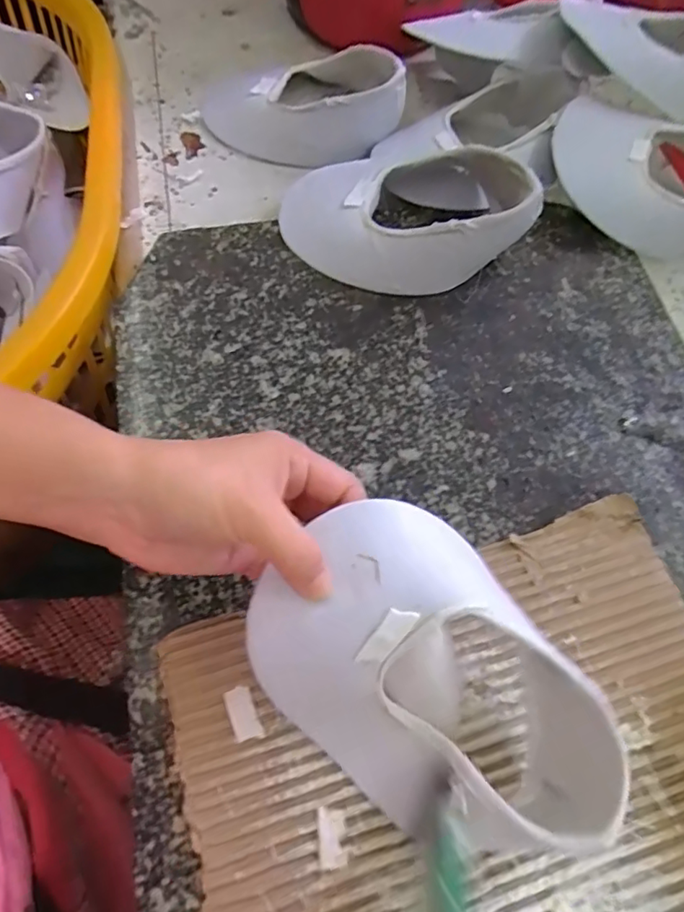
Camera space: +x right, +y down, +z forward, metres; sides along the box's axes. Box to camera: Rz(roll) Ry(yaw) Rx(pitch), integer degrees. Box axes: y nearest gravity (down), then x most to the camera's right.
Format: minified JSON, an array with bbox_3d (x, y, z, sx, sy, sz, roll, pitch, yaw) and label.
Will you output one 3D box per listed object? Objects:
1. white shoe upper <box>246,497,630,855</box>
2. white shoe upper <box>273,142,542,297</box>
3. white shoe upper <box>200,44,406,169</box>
[{"bbox_3d":[0.039,0.100,0.245,0.100,0.057,0.155,-41,74,-19],"label":"white shoe upper"},{"bbox_3d":[0.042,-0.178,0.392,0.176,0.058,0.119,19,66,5],"label":"white shoe upper"},{"bbox_3d":[-0.034,-0.296,0.467,0.162,0.052,0.110,-5,66,-6],"label":"white shoe upper"}]

